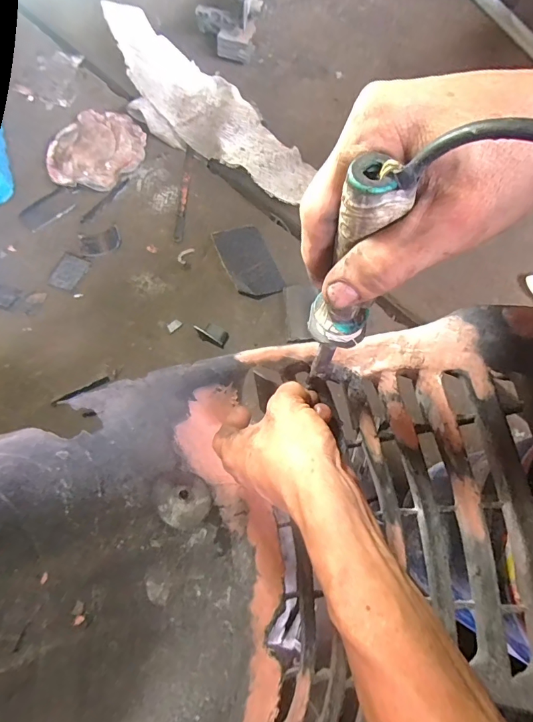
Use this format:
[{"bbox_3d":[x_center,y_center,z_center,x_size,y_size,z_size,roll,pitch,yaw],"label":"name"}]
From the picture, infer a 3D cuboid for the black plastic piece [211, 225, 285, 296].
[{"bbox_3d":[-0.027,-0.136,0.579,0.065,0.018,0.117,-19,69,-7],"label":"black plastic piece"}]

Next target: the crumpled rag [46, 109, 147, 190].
[{"bbox_3d":[-0.269,-0.337,0.666,0.143,0.018,0.150,3,68,2],"label":"crumpled rag"}]

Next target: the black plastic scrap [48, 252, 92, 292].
[{"bbox_3d":[-0.274,-0.123,0.583,0.039,0.011,0.053,18,70,8],"label":"black plastic scrap"}]

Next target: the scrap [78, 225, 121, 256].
[{"bbox_3d":[-0.238,-0.170,0.600,0.057,0.009,0.041,-18,69,-6],"label":"scrap"}]

